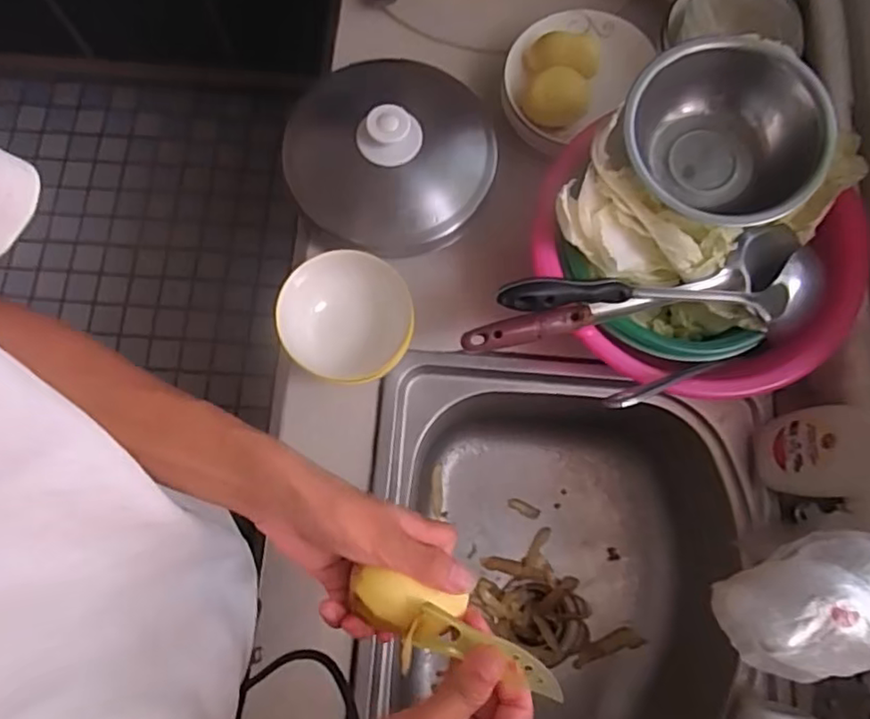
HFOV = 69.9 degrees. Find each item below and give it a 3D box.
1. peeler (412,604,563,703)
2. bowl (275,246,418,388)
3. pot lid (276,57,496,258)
[{"bbox_3d":[0.034,0.183,0.388,0.100,0.018,0.026,25,76,-3],"label":"peeler"},{"bbox_3d":[-0.085,-0.040,0.620,0.127,0.073,0.110,27,76,5],"label":"bowl"},{"bbox_3d":[-0.044,-0.226,0.669,0.214,0.078,0.225,0,76,-2],"label":"pot lid"}]

